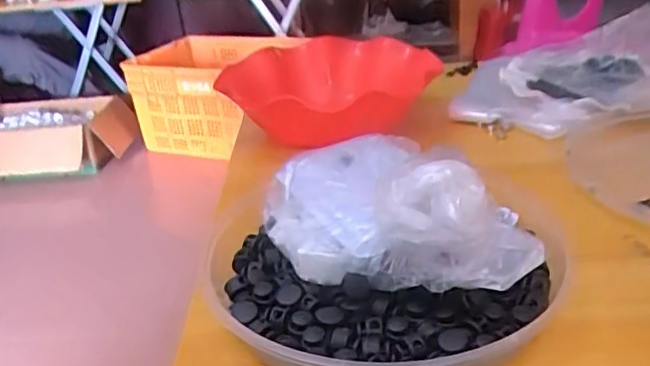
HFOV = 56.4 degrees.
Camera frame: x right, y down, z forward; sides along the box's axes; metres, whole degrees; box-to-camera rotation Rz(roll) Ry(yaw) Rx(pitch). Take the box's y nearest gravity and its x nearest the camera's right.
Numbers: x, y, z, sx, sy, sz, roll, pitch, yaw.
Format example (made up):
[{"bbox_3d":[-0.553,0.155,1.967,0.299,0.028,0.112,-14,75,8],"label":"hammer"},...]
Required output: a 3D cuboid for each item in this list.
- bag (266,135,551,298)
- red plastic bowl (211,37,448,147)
[{"bbox_3d":[0.034,0.018,0.395,0.117,0.083,0.178,-19,29,-24],"label":"bag"},{"bbox_3d":[0.005,-0.105,0.669,0.216,0.086,0.252,2,28,15],"label":"red plastic bowl"}]

